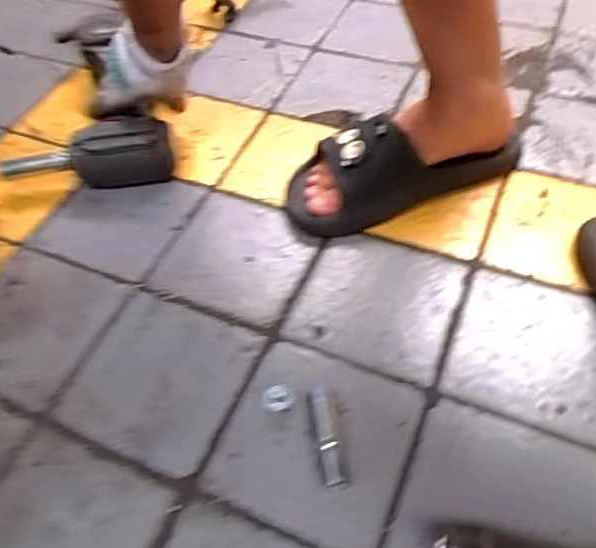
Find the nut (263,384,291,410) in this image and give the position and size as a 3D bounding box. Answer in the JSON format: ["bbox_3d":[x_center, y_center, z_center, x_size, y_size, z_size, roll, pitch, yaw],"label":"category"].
[{"bbox_3d":[-0.018,0.109,0.507,0.022,0.017,0.024,-1,52,1],"label":"nut"}]

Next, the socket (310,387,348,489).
[{"bbox_3d":[0.024,0.134,0.479,0.017,0.022,0.084,-8,52,-4],"label":"socket"}]

